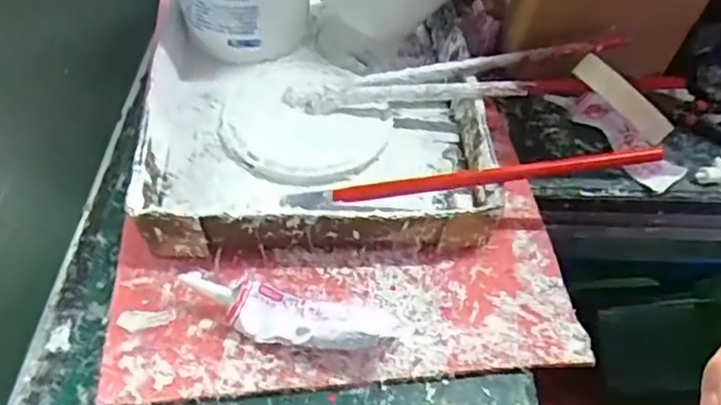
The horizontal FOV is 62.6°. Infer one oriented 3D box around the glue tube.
[{"bbox_3d":[-0.038,0.061,0.337,0.122,0.023,0.036,13,50,8],"label":"glue tube"}]

